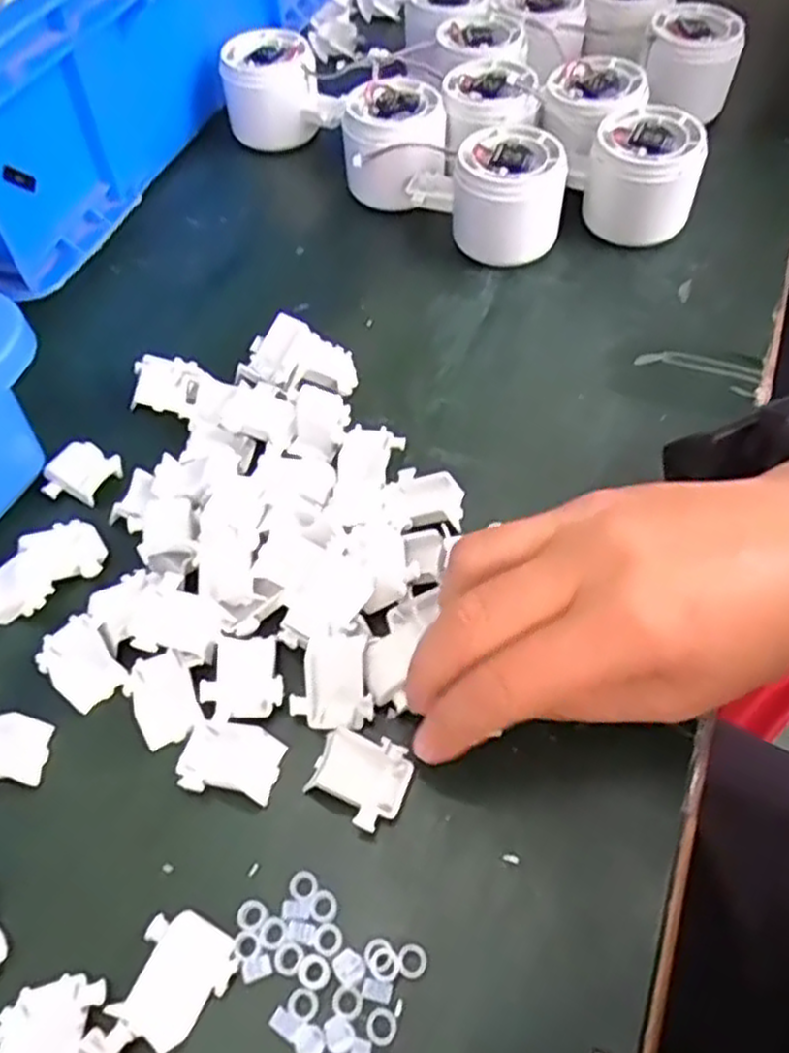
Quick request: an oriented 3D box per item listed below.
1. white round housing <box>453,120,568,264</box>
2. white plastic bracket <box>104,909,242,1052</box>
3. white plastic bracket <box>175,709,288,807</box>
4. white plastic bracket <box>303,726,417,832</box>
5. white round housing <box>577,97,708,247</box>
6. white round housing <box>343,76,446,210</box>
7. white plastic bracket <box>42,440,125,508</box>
[{"bbox_3d":[0.062,-0.178,0.416,0.056,0.055,0.056,-1,55,1],"label":"white round housing"},{"bbox_3d":[-0.066,0.134,0.229,0.029,0.007,0.032,26,60,19],"label":"white plastic bracket"},{"bbox_3d":[-0.057,0.081,0.267,0.034,0.006,0.027,14,56,11],"label":"white plastic bracket"},{"bbox_3d":[-0.010,0.084,0.258,0.030,0.013,0.028,19,58,15],"label":"white plastic bracket"},{"bbox_3d":[0.135,-0.189,0.419,0.057,0.057,0.051,13,56,11],"label":"white round housing"},{"bbox_3d":[0.000,-0.218,0.447,0.055,0.057,0.057,-1,55,1],"label":"white round housing"},{"bbox_3d":[-0.138,-0.023,0.339,0.027,0.008,0.029,27,60,19],"label":"white plastic bracket"}]

